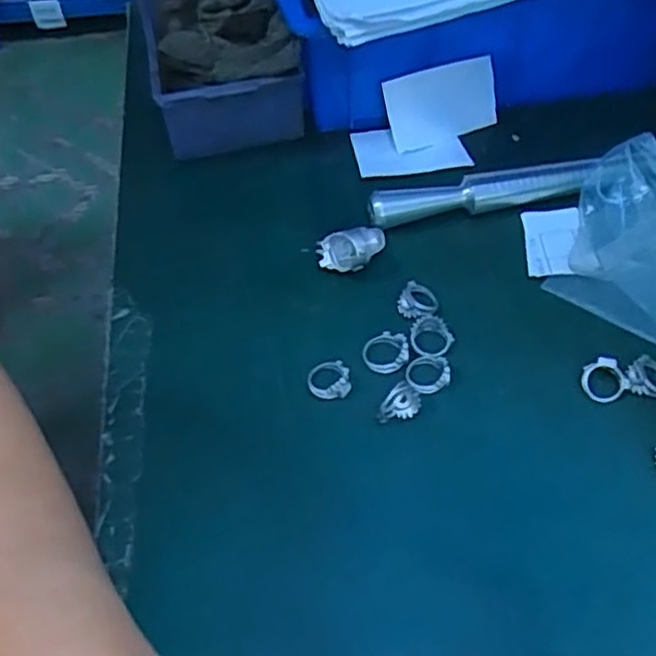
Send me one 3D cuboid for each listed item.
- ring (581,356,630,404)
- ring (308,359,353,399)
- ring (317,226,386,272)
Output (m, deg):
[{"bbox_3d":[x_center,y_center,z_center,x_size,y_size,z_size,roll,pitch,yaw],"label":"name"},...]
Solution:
[{"bbox_3d":[0.136,0.026,0.346,0.021,0.004,0.021,-1,79,7],"label":"ring"},{"bbox_3d":[0.000,0.026,0.355,0.021,0.007,0.020,-5,53,-2],"label":"ring"},{"bbox_3d":[0.016,-0.043,0.397,0.040,0.021,0.021,-17,54,-11],"label":"ring"}]

